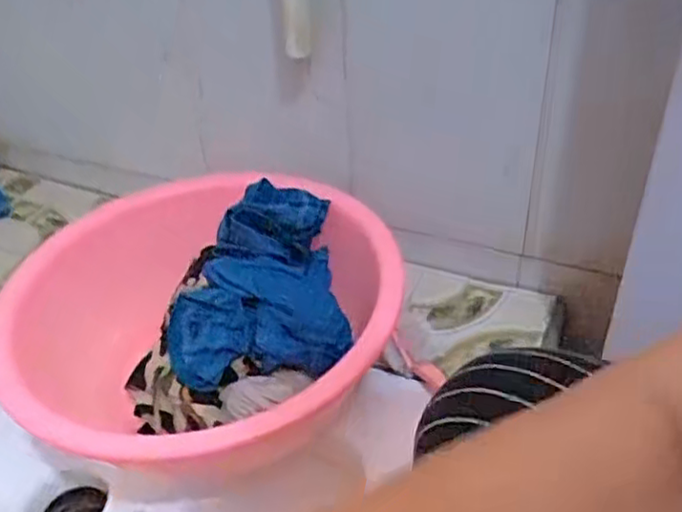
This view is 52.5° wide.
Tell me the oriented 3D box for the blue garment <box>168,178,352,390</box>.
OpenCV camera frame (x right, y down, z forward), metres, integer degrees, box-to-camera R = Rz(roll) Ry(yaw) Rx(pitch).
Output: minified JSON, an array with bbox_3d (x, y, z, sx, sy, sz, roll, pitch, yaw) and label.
[{"bbox_3d":[-0.088,0.016,0.701,0.167,0.098,0.209,-8,38,-5],"label":"blue garment"}]

